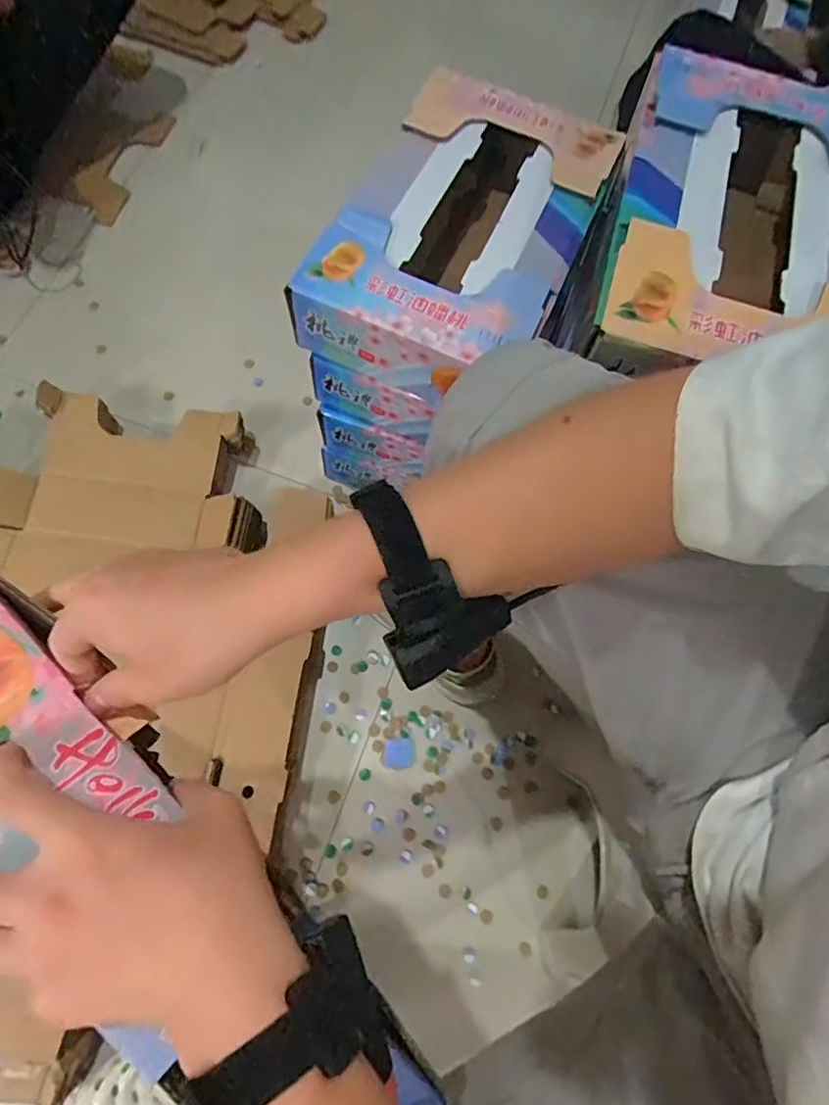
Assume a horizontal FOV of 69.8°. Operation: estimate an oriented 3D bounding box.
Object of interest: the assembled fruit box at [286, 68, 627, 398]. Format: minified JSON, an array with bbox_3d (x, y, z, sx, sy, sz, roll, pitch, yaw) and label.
[{"bbox_3d":[0.058,-0.397,0.733,0.278,0.125,0.459,24,70,4],"label":"assembled fruit box"}]

